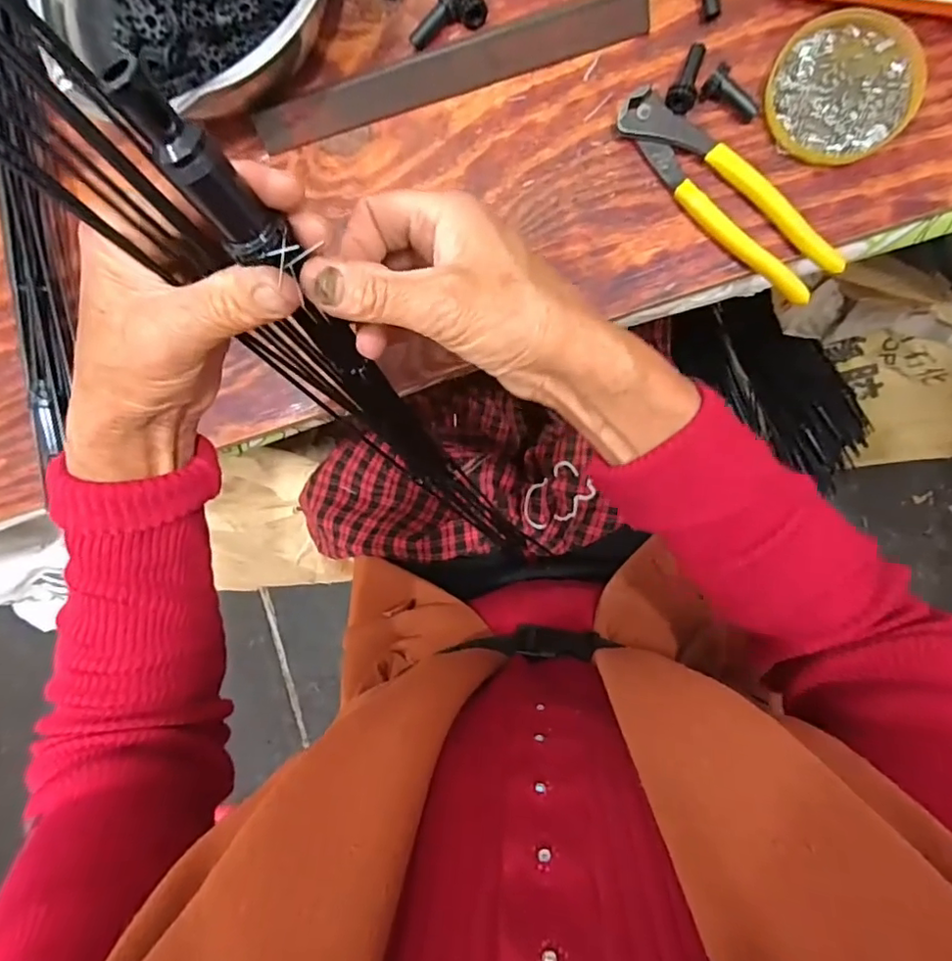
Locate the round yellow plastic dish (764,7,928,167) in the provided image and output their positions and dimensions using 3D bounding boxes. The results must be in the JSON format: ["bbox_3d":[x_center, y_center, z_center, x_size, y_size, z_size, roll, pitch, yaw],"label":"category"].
[{"bbox_3d":[0.219,-0.237,0.344,0.081,0.009,0.085,0,89,9],"label":"round yellow plastic dish"}]

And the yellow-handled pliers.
[{"bbox_3d":[0.152,-0.178,0.354,0.039,0.014,0.163,-43,83,6],"label":"yellow-handled pliers"}]

